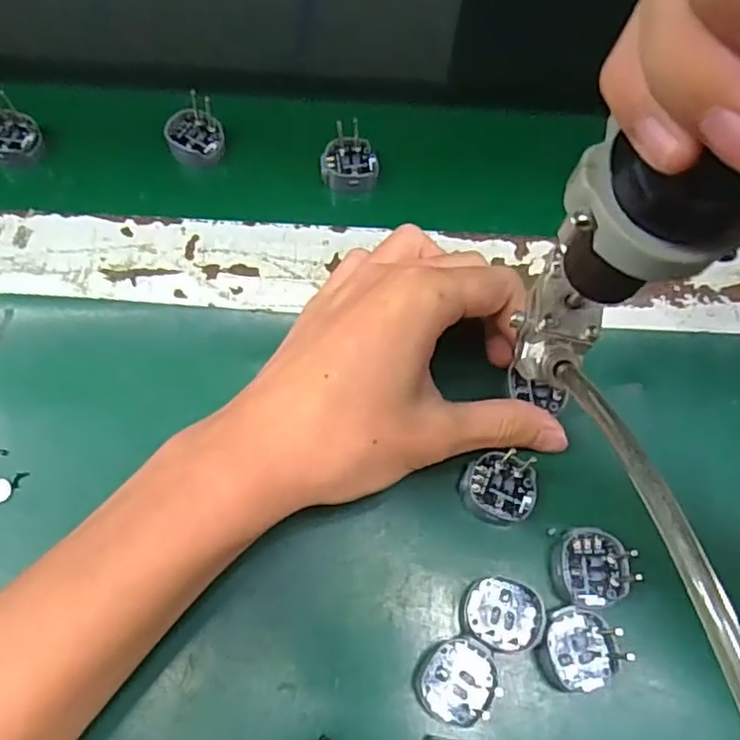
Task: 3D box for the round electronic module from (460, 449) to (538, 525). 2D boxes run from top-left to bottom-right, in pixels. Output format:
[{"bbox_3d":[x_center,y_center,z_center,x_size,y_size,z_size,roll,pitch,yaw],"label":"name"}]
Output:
[{"bbox_3d":[0.051,0.047,0.250,0.028,0.006,0.026,1,67,-3],"label":"round electronic module"}]

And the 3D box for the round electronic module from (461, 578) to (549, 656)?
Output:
[{"bbox_3d":[0.048,0.089,0.233,0.029,0.009,0.024,10,66,1],"label":"round electronic module"}]

